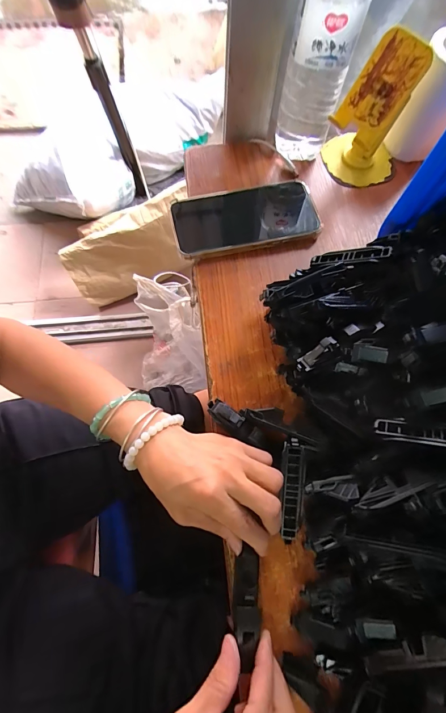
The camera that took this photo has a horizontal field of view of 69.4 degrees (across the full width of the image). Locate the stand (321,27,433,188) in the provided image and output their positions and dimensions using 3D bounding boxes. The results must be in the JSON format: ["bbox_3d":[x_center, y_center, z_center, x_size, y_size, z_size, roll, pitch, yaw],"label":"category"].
[{"bbox_3d":[0.177,-0.276,0.371,0.088,0.131,0.071,31,72,9],"label":"stand"}]

